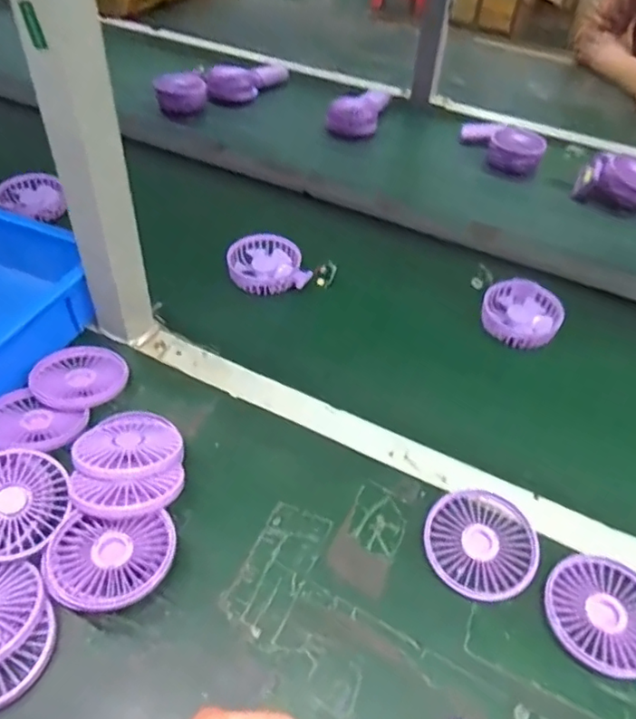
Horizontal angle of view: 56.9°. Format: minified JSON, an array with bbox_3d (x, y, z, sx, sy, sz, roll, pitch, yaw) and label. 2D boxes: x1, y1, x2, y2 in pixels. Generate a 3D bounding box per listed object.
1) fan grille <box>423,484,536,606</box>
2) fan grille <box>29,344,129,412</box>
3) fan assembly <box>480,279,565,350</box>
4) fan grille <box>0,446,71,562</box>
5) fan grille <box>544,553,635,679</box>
[{"bbox_3d":[0.131,0.149,0.476,0.083,0.016,0.086,2,46,-2],"label":"fan grille"},{"bbox_3d":[-0.231,0.018,0.574,0.084,0.024,0.080,2,46,-2],"label":"fan grille"},{"bbox_3d":[0.240,-0.055,0.689,0.086,0.029,0.084,27,50,20],"label":"fan assembly"},{"bbox_3d":[-0.246,0.114,0.469,0.083,0.010,0.087,10,59,-17],"label":"fan grille"},{"bbox_3d":[0.217,0.191,0.441,0.087,0.012,0.082,2,46,-2],"label":"fan grille"}]

